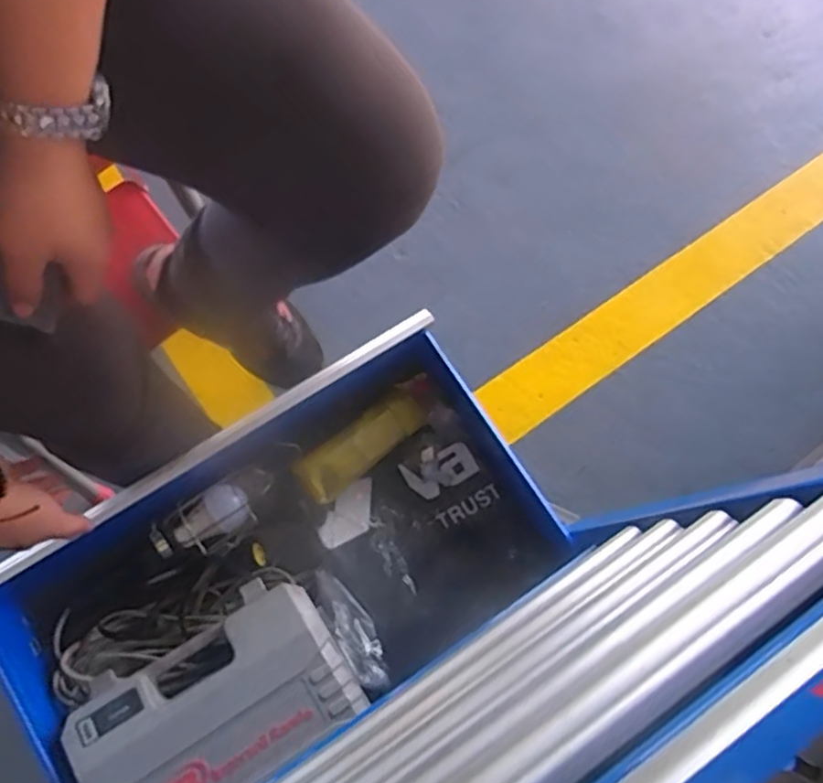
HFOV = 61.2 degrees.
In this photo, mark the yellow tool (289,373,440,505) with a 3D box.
[{"bbox_3d":[-0.048,0.055,0.879,0.214,0.037,0.058,-38,80,-22],"label":"yellow tool"}]

